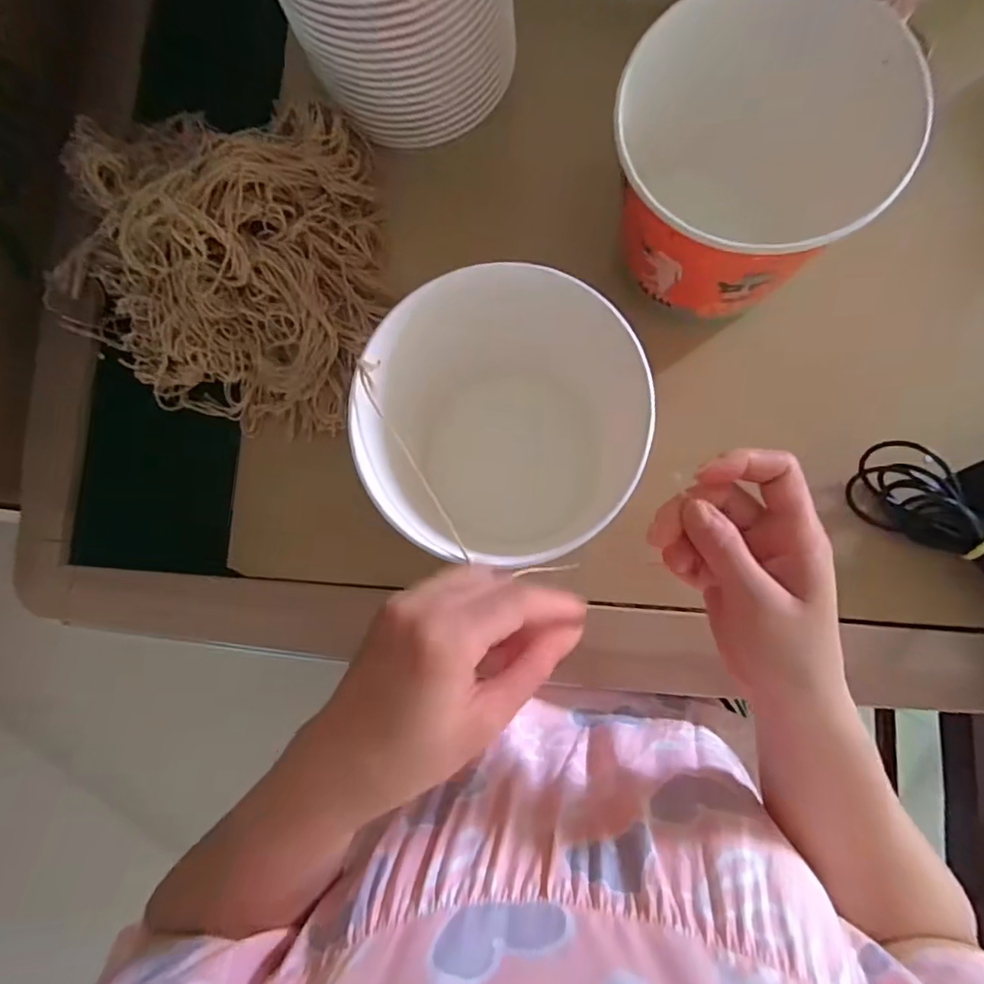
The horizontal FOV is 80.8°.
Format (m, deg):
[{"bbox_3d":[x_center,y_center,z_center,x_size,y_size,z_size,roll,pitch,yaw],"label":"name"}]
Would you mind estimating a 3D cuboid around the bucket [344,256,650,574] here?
[{"bbox_3d":[0.004,-0.032,0.384,0.155,0.159,0.145,-1,83,5],"label":"bucket"}]

